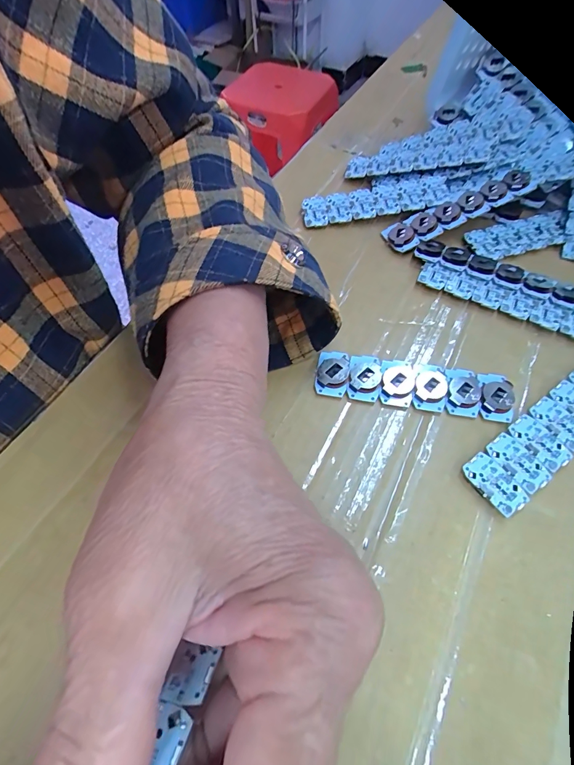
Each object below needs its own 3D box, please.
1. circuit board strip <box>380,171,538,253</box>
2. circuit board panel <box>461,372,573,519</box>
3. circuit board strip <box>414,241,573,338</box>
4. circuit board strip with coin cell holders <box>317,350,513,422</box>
[{"bbox_3d":[0.126,-0.125,0.276,0.111,0.009,0.025,-24,62,-1],"label":"circuit board strip"},{"bbox_3d":[0.137,0.027,0.200,0.105,0.007,0.029,-32,62,-18],"label":"circuit board panel"},{"bbox_3d":[0.141,-0.066,0.252,0.112,0.009,0.044,24,60,15],"label":"circuit board strip"},{"bbox_3d":[0.070,0.000,0.215,0.105,0.005,0.029,7,58,5],"label":"circuit board strip with coin cell holders"}]

